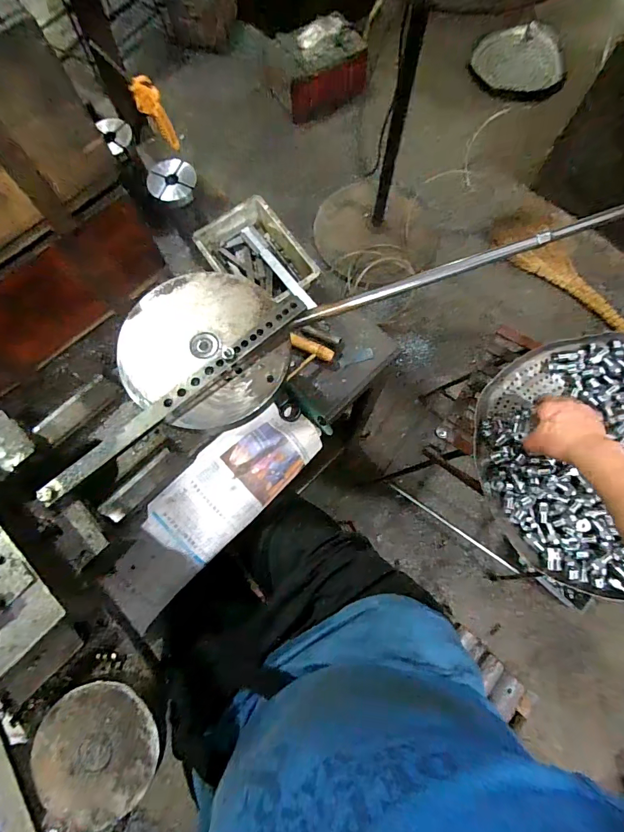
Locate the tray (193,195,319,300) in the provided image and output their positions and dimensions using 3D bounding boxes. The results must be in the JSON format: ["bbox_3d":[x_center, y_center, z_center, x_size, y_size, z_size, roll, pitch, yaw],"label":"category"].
[{"bbox_3d":[-0.085,-0.239,0.616,0.123,0.047,0.176,-36,76,-9],"label":"tray"}]

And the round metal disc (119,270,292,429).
[{"bbox_3d":[-0.123,-0.080,0.451,0.177,0.011,0.188,0,73,1],"label":"round metal disc"}]

